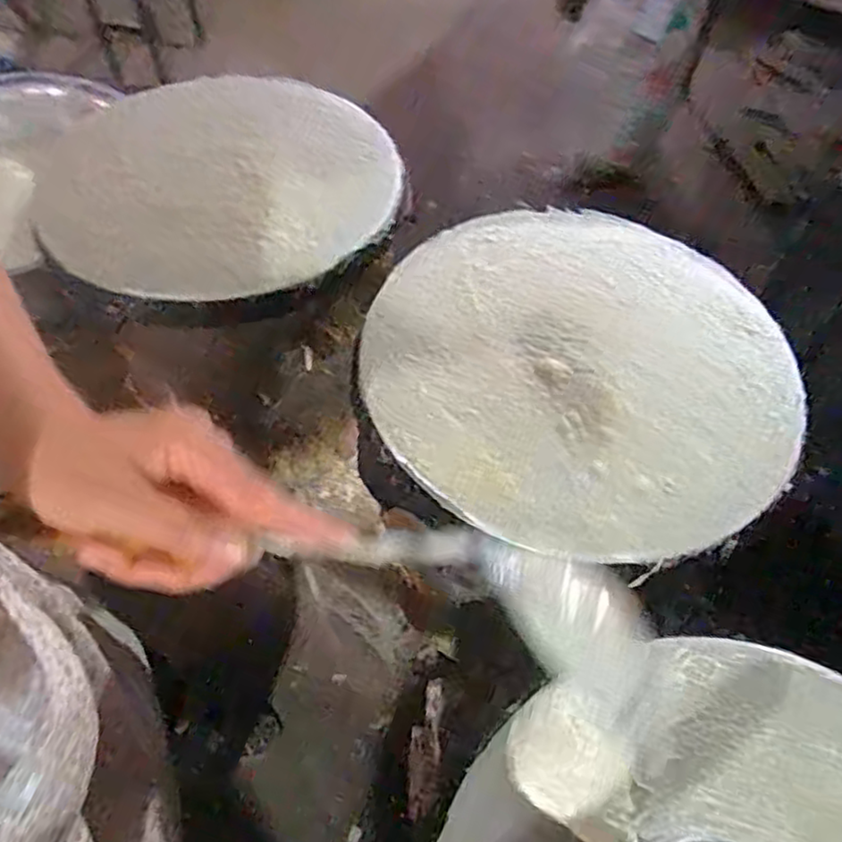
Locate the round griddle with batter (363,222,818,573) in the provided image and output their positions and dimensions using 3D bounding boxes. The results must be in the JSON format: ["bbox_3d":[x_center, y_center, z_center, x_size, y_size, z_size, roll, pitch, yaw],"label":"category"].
[{"bbox_3d":[0.139,-0.052,0.605,0.360,0.017,0.360,0,56,-1],"label":"round griddle with batter"}]

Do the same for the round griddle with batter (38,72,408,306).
[{"bbox_3d":[-0.222,-0.277,0.762,0.372,0.023,0.383,0,56,-1],"label":"round griddle with batter"}]

